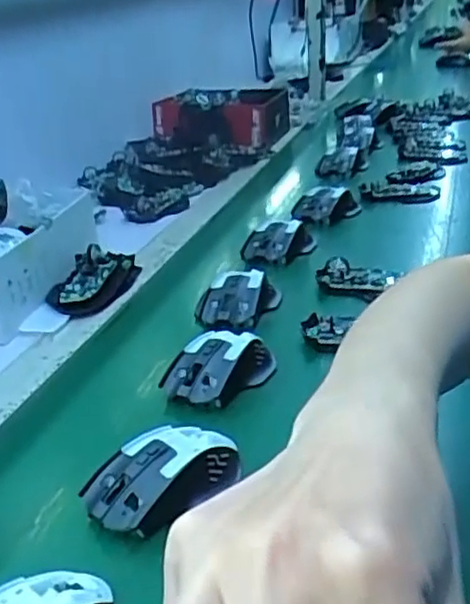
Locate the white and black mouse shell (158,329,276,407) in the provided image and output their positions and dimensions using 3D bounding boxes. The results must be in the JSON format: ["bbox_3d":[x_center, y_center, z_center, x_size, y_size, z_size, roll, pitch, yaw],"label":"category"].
[{"bbox_3d":[-0.012,0.056,0.592,0.054,0.041,0.101,20,35,41],"label":"white and black mouse shell"}]

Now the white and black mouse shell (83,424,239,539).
[{"bbox_3d":[-0.047,0.116,0.466,0.108,0.036,0.060,-19,29,-27],"label":"white and black mouse shell"}]

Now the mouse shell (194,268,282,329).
[{"bbox_3d":[-0.001,-0.006,0.716,0.071,0.038,0.108,8,28,24],"label":"mouse shell"}]

